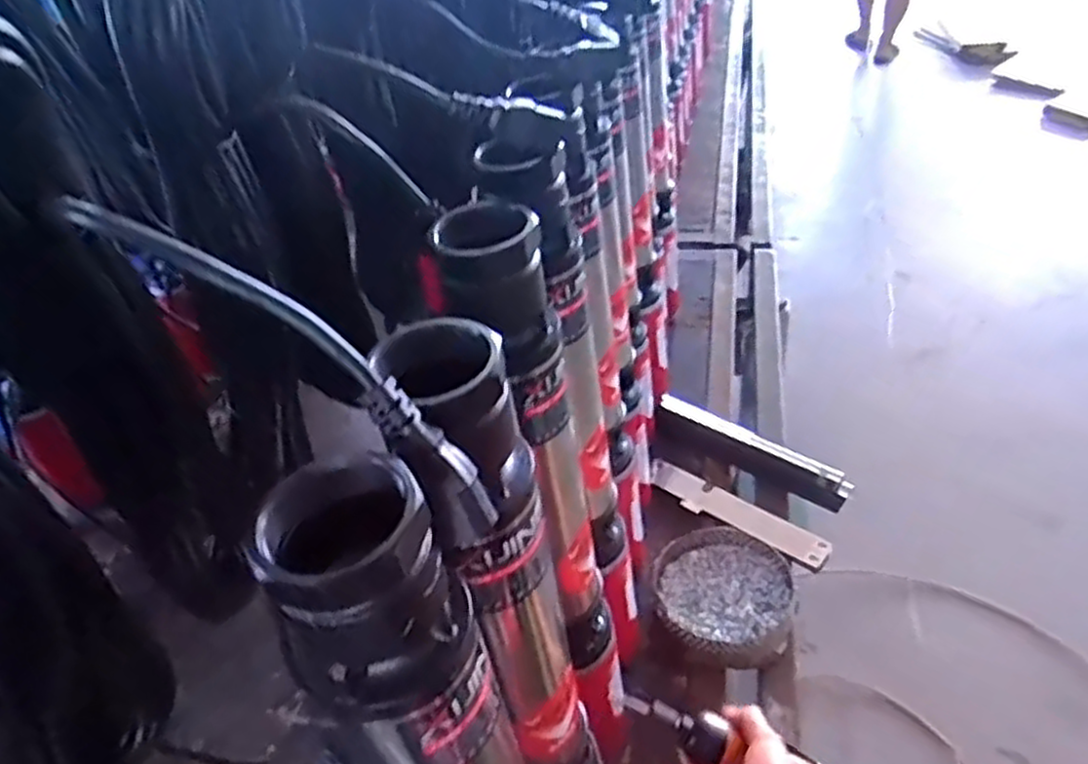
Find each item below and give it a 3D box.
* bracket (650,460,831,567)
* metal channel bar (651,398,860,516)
[{"bbox_3d":[0.219,0.149,0.874,0.220,0.013,0.045,27,55,35],"label":"bracket"},{"bbox_3d":[0.247,0.083,0.924,0.256,0.030,0.044,25,50,35],"label":"metal channel bar"}]

